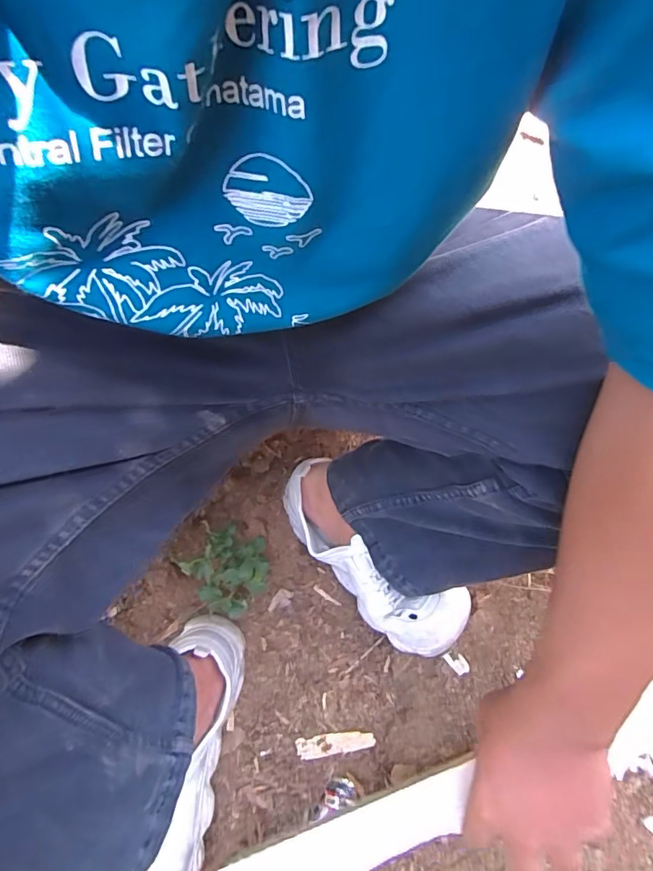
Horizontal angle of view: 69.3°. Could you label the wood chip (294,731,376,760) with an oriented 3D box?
[{"bbox_3d":[0.009,0.336,0.515,0.086,0.004,0.020,-17,49,10],"label":"wood chip"}]

